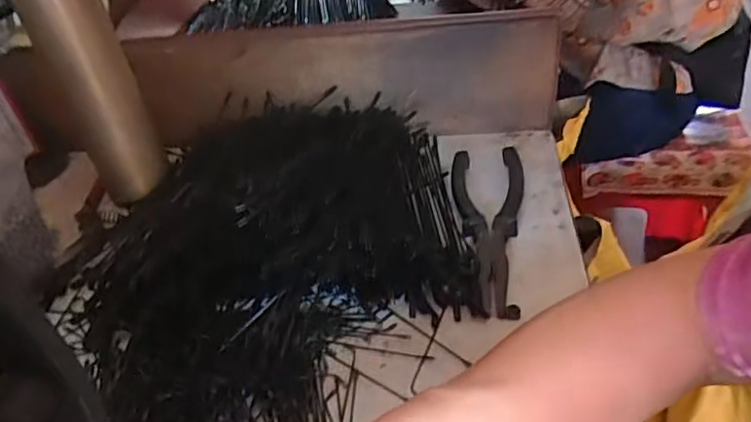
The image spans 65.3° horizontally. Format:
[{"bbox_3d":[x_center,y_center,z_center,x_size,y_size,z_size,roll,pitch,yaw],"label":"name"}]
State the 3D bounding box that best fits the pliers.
[{"bbox_3d":[0.092,0.007,0.460,0.057,0.018,0.176,0,38,6],"label":"pliers"}]

